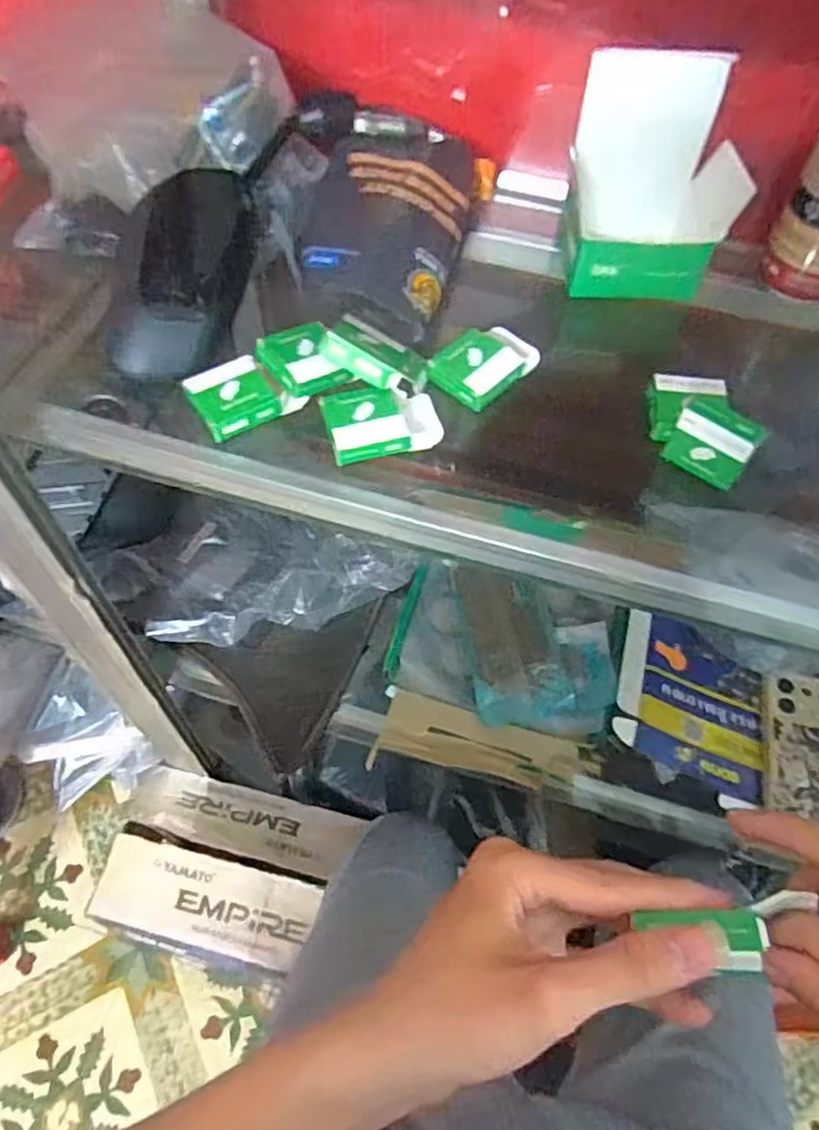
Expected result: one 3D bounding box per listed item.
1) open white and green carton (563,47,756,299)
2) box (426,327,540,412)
[{"bbox_3d":[0.172,-0.266,0.494,0.109,0.119,0.087,2,57,-2],"label":"open white and green carton"},{"bbox_3d":[0.051,-0.137,0.475,0.048,0.018,0.069,40,63,21],"label":"box"}]

